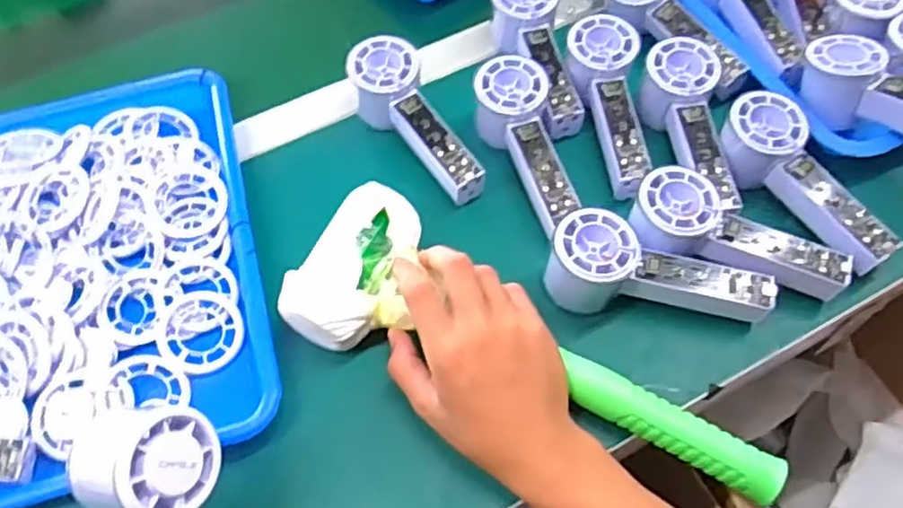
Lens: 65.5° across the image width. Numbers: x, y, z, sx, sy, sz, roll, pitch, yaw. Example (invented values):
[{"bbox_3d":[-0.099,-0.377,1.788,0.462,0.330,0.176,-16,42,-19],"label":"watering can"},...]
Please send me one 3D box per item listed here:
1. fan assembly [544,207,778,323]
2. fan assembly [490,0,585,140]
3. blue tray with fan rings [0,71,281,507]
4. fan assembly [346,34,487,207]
[{"bbox_3d":[0.142,0.016,0.481,0.148,0.052,0.053,12,60,10],"label":"fan assembly"},{"bbox_3d":[0.076,-0.171,0.614,0.055,0.048,0.158,-13,70,-5],"label":"fan assembly"},{"bbox_3d":[-0.277,0.000,0.532,0.250,0.037,0.346,-15,59,-6],"label":"blue tray with fan rings"},{"bbox_3d":[-0.028,-0.105,0.580,0.051,0.053,0.157,-31,74,-16],"label":"fan assembly"}]

